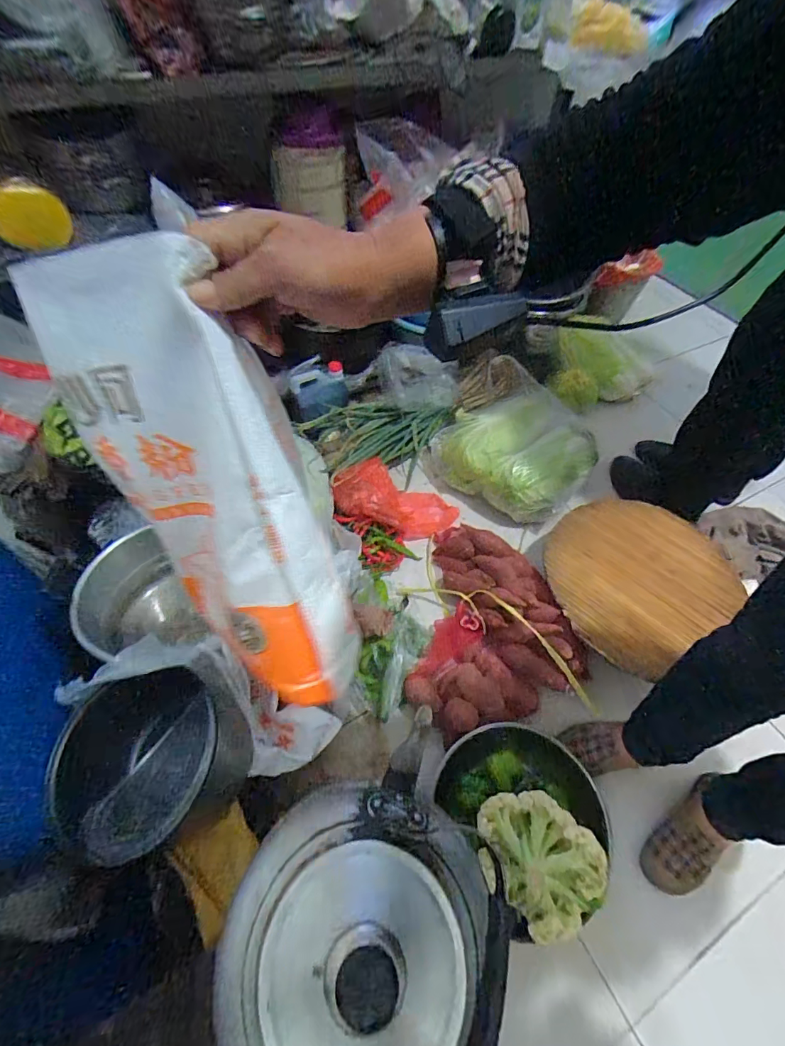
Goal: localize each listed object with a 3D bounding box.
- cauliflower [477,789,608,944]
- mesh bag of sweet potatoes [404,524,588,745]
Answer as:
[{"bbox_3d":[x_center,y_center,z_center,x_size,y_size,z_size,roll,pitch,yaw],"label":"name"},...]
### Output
[{"bbox_3d":[0.219,0.525,0.691,0.198,0.118,0.160,40,62,23],"label":"cauliflower"},{"bbox_3d":[0.178,0.198,0.960,0.346,0.105,0.442,-9,55,-9],"label":"mesh bag of sweet potatoes"}]

